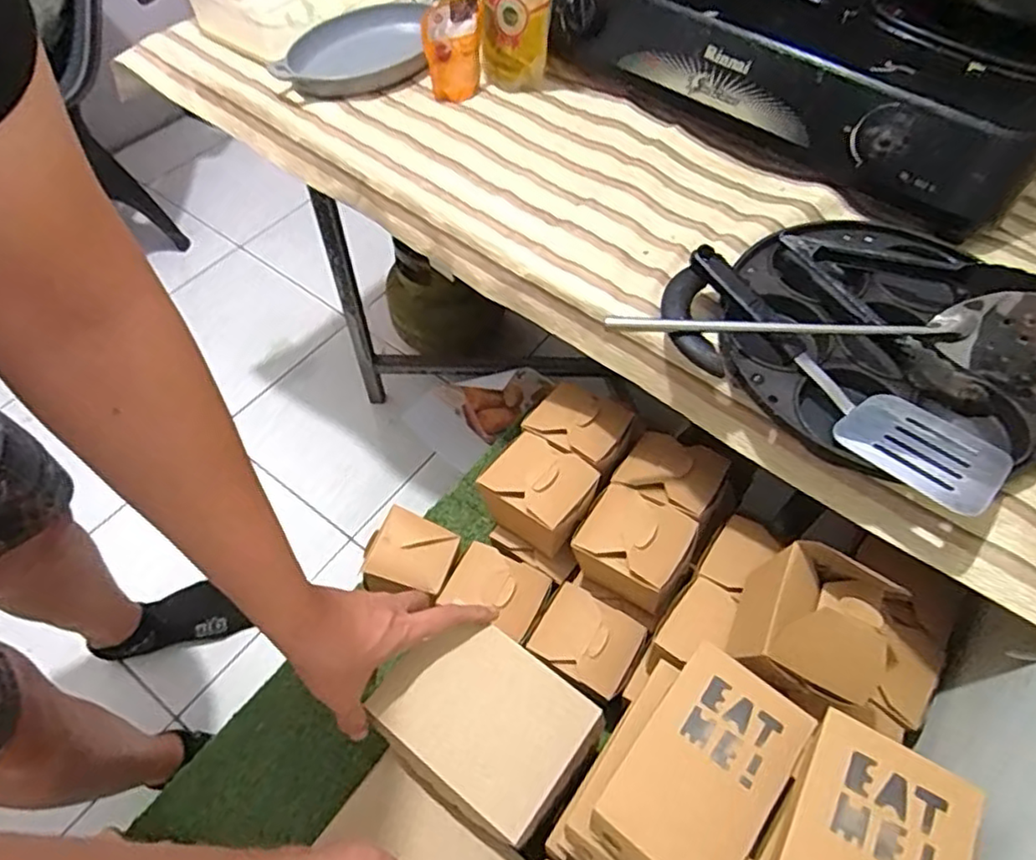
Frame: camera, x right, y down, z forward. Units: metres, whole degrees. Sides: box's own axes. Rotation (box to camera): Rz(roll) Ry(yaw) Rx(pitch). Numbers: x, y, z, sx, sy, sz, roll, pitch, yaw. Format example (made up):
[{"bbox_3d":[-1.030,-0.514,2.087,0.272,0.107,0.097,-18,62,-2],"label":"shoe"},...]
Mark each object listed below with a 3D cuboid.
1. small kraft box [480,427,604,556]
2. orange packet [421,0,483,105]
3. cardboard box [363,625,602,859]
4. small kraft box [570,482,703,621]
[{"bbox_3d":[0.020,0.069,0.694,0.108,0.097,0.081,31,61,17],"label":"small kraft box"},{"bbox_3d":[-0.073,-0.427,0.736,0.064,0.091,0.048,-1,57,-2],"label":"orange packet"},{"bbox_3d":[-0.031,0.264,0.583,0.168,0.072,0.134,33,62,18],"label":"cardboard box"},{"bbox_3d":[0.112,0.121,0.656,0.102,0.092,0.092,30,61,17],"label":"small kraft box"}]

